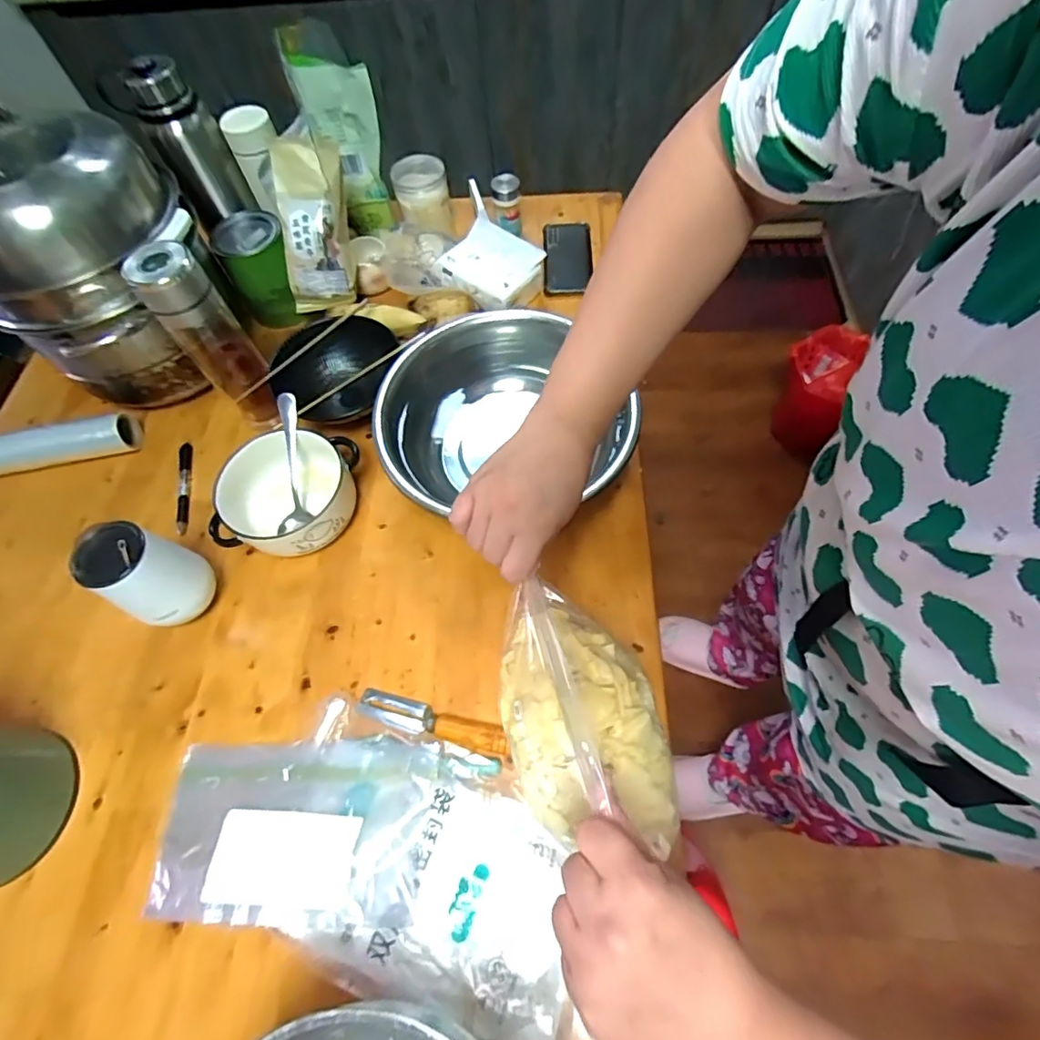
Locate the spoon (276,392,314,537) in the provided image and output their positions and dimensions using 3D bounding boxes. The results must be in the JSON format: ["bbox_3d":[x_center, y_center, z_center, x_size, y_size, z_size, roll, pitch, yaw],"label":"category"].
[{"bbox_3d":[-0.276,-0.068,0.650,0.037,0.034,0.165,-2,91,3],"label":"spoon"}]

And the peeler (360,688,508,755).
[{"bbox_3d":[-0.089,0.204,0.538,0.159,0.019,0.029,12,64,10],"label":"peeler"}]

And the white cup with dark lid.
[{"bbox_3d":[-0.387,0.061,0.565,0.072,0.143,0.084,23,66,15],"label":"white cup with dark lid"}]

